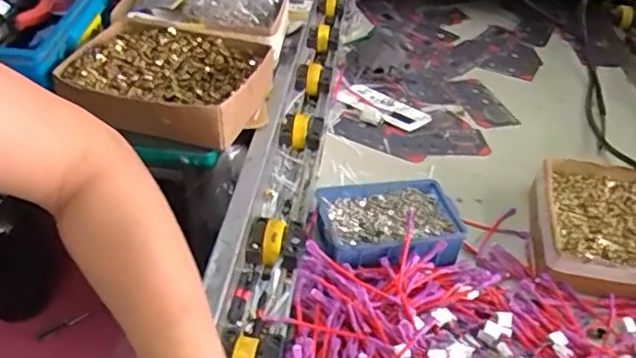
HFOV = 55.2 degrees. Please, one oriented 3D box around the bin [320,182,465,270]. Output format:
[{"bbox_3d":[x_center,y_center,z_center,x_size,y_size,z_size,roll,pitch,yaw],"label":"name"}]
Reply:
[{"bbox_3d":[0.077,0.054,0.664,0.152,0.044,0.114,-3,37,-9],"label":"bin"}]

